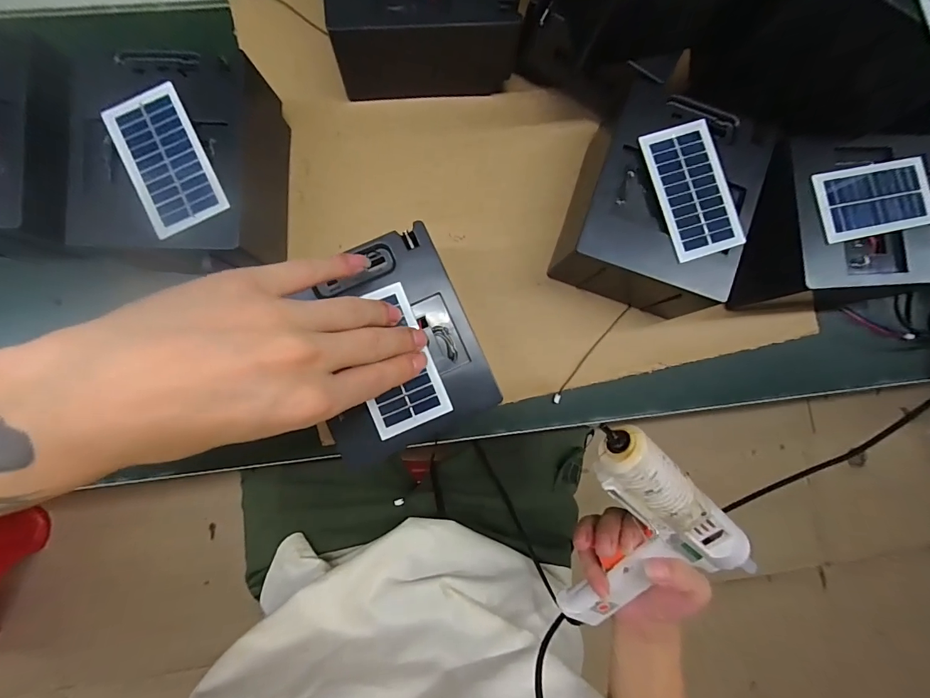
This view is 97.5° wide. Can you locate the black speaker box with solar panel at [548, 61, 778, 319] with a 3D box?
[{"bbox_3d":[0.144,-0.112,0.326,0.129,0.074,0.149,20,87,-2],"label":"black speaker box with solar panel"}]

